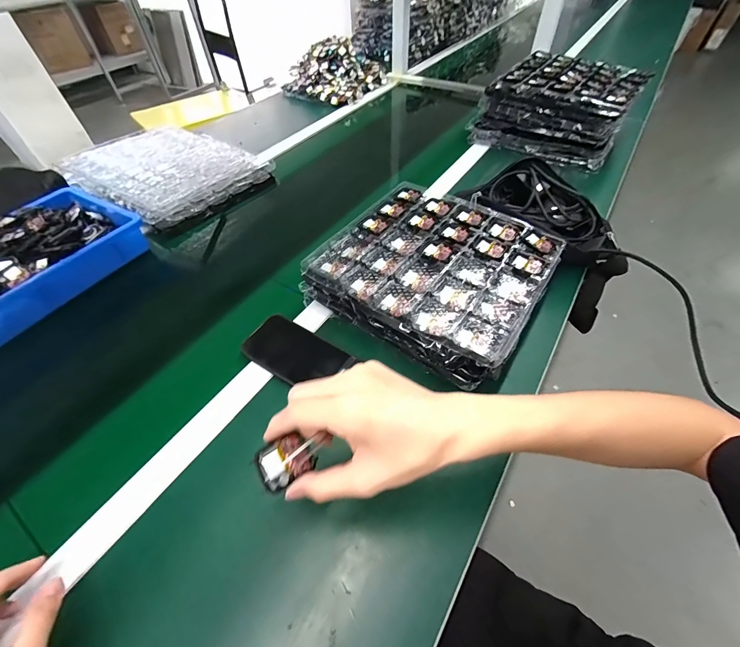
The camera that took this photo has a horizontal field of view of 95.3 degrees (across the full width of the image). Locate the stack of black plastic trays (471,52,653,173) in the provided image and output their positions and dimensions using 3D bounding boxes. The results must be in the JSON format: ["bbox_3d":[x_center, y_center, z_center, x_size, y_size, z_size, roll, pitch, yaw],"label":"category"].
[{"bbox_3d":[0.453,-0.521,0.812,0.297,0.127,0.267,32,59,24],"label":"stack of black plastic trays"}]

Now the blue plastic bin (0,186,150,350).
[{"bbox_3d":[-0.586,-0.092,0.548,0.238,0.067,0.374,26,57,21],"label":"blue plastic bin"}]

